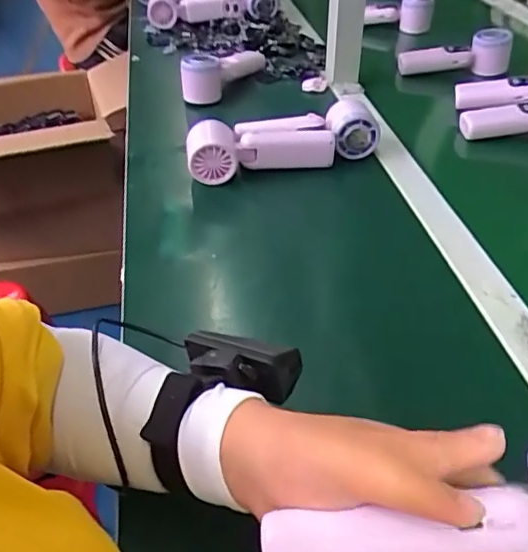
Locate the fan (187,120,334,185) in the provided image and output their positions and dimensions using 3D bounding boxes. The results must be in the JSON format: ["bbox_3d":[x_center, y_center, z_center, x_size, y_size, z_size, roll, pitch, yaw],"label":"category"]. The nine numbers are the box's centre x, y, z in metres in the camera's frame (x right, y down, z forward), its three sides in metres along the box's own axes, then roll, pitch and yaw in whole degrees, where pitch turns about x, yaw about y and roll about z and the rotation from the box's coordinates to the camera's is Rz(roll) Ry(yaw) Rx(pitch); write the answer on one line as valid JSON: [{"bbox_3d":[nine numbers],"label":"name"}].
[{"bbox_3d":[-0.003,-0.143,0.660,0.169,0.066,0.059,-5,40,-3],"label":"fan"}]

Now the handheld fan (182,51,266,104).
[{"bbox_3d":[-0.060,-0.320,0.857,0.056,0.060,0.167,16,43,22],"label":"handheld fan"}]

